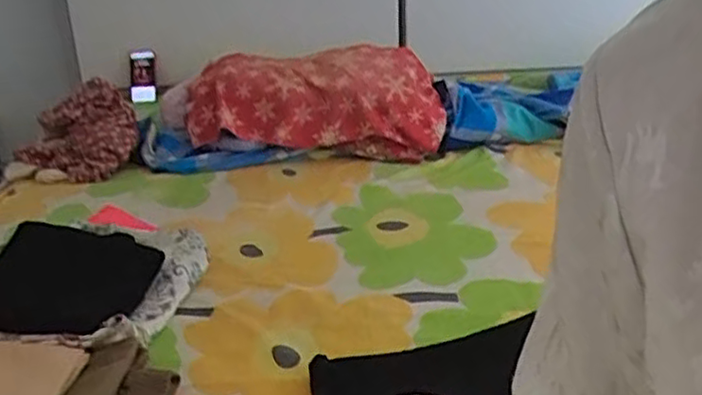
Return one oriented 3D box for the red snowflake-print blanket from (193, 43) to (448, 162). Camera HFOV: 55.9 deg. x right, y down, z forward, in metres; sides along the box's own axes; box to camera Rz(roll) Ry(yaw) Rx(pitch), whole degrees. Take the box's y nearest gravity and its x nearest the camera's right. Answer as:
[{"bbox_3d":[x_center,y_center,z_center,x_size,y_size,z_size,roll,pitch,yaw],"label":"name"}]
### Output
[{"bbox_3d":[-0.097,-0.235,1.649,0.631,0.219,0.269,-2,25,0],"label":"red snowflake-print blanket"}]

